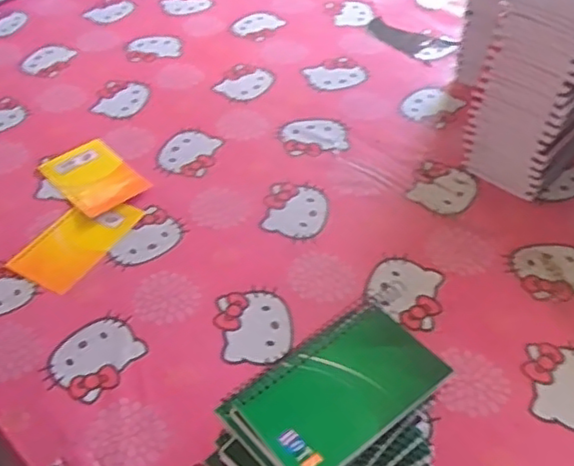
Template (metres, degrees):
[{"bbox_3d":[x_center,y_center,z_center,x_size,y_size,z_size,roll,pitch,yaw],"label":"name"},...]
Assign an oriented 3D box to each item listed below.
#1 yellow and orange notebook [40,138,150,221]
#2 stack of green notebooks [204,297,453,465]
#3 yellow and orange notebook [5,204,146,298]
[{"bbox_3d":[-0.223,-0.065,0.753,0.079,0.006,0.126,-36,54,-27],"label":"yellow and orange notebook"},{"bbox_3d":[0.030,0.149,0.459,0.160,0.110,0.108,-29,51,-23],"label":"stack of green notebooks"},{"bbox_3d":[-0.223,0.008,0.684,0.084,0.008,0.125,18,50,20],"label":"yellow and orange notebook"}]

